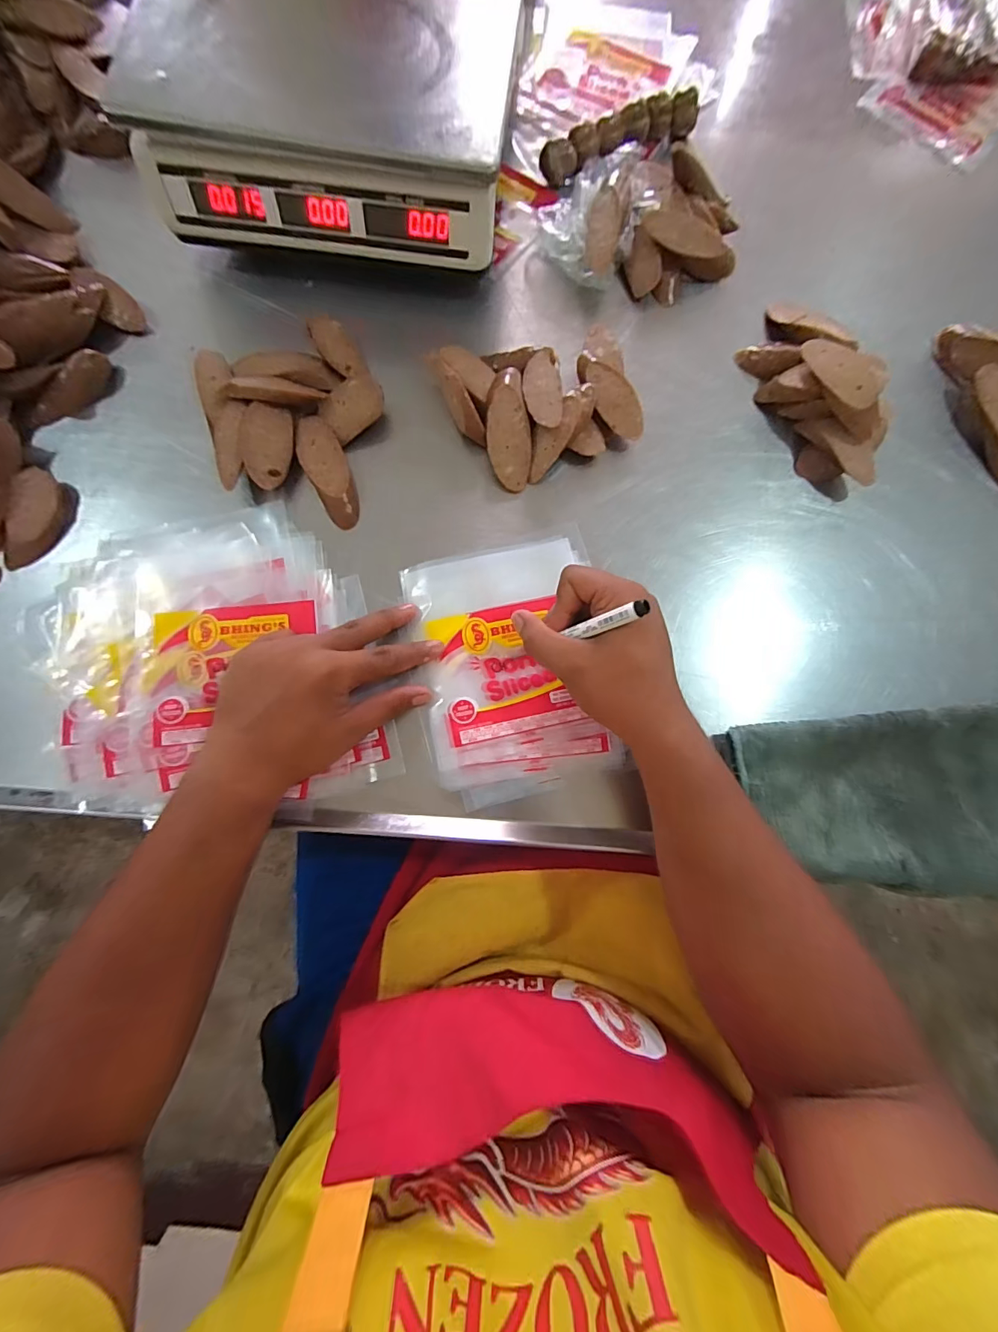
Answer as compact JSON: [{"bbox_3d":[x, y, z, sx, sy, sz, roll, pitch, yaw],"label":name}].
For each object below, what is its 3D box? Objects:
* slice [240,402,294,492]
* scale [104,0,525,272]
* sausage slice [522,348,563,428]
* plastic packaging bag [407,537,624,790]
[{"bbox_3d":[-0.204,-0.194,0.406,0.040,0.014,0.072,3,88,-34],"label":"slice"},{"bbox_3d":[-0.149,-0.519,0.440,0.316,0.120,0.249,7,78,0],"label":"scale"},{"bbox_3d":[0.041,-0.255,0.424,0.034,0.006,0.087,-7,72,7],"label":"sausage slice"},{"bbox_3d":[0.005,-0.003,0.396,0.149,0.014,0.203,-13,79,-4],"label":"plastic packaging bag"}]

